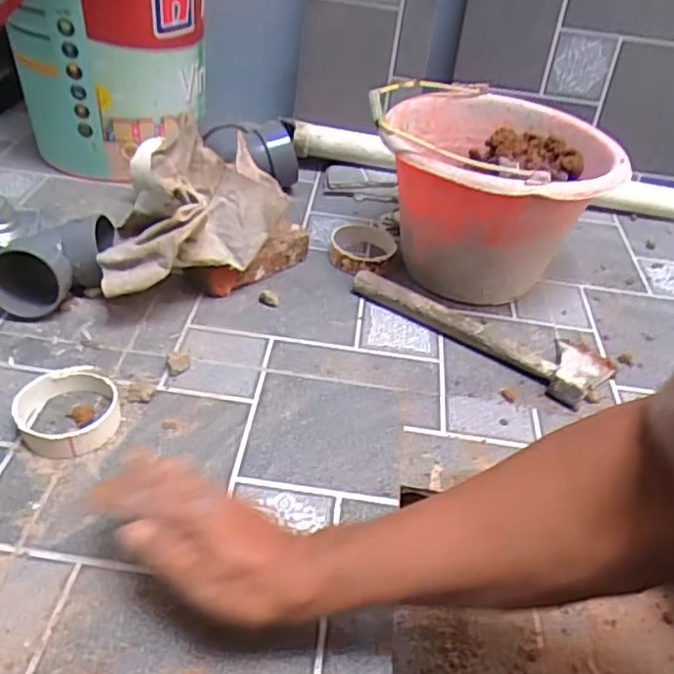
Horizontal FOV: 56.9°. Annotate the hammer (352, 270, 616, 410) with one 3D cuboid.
[{"bbox_3d":[0.176,-0.019,0.764,0.307,0.027,0.102,29,45,24],"label":"hammer"}]

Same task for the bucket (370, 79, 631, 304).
[{"bbox_3d":[0.193,-0.195,0.836,0.287,0.194,0.296,4,41,-4],"label":"bucket"}]

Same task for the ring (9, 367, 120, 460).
[{"bbox_3d":[-0.252,0.070,0.584,0.089,0.026,0.087,4,41,-4],"label":"ring"}]

